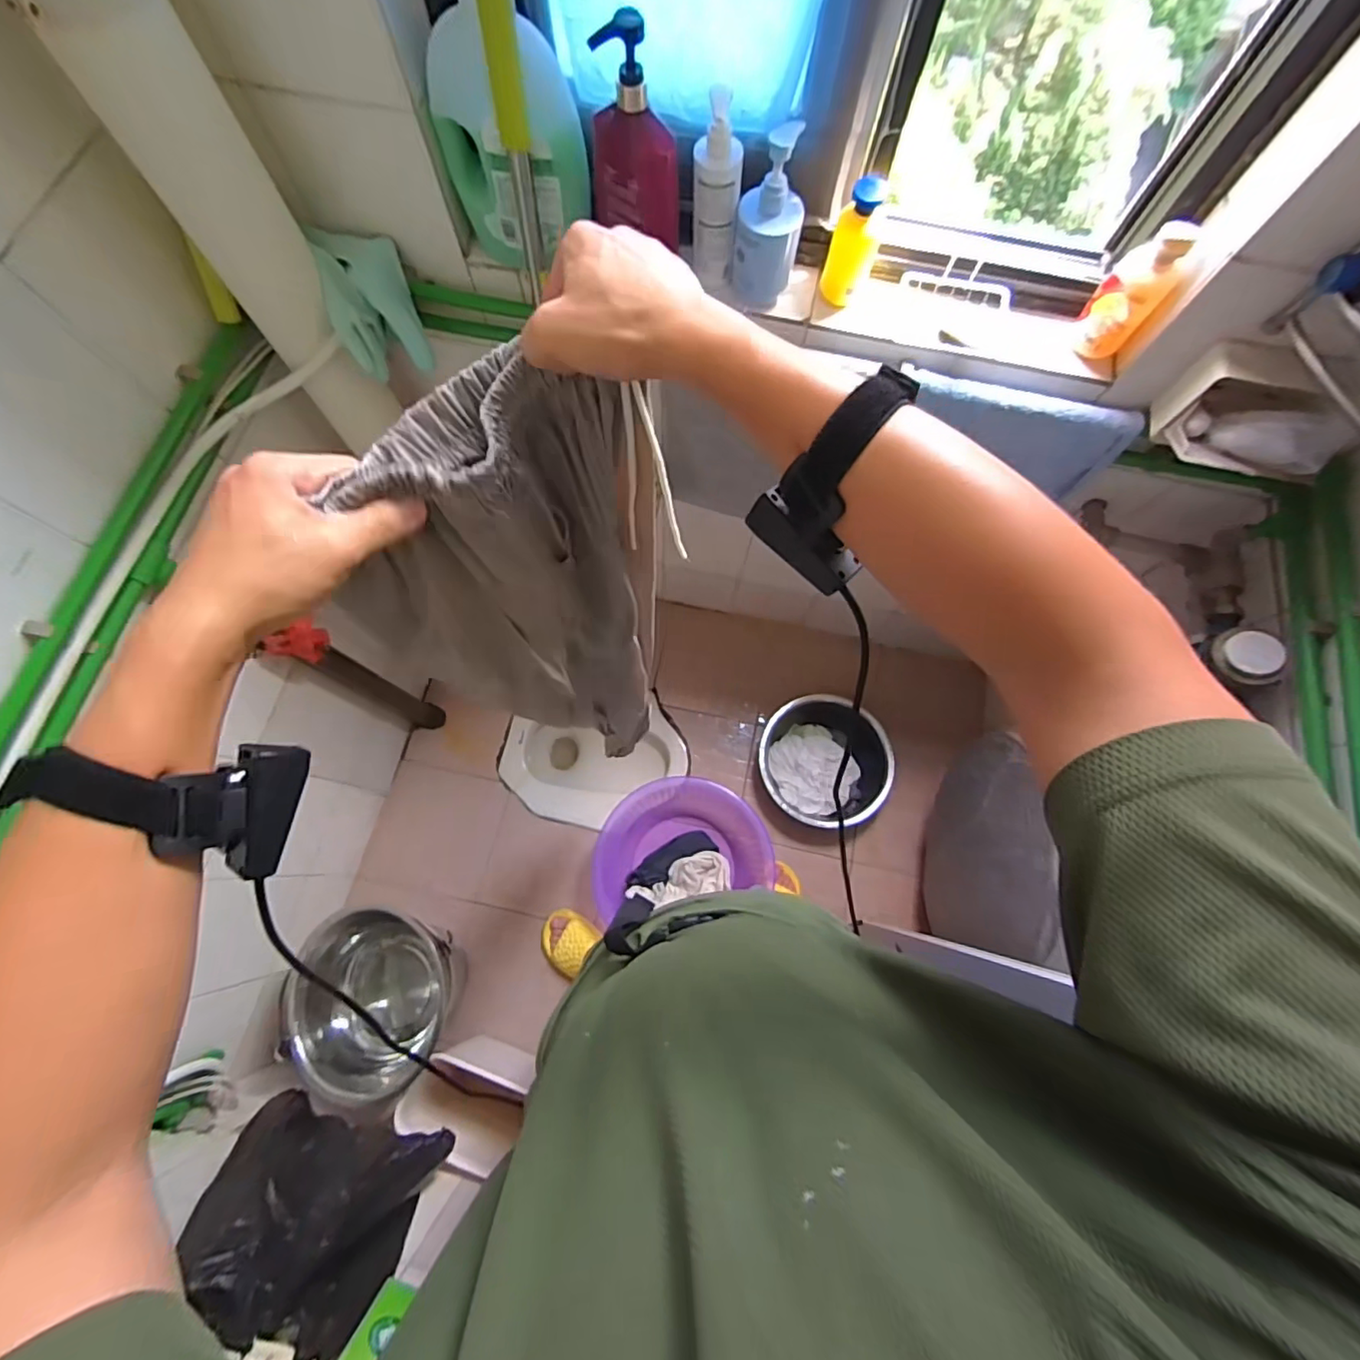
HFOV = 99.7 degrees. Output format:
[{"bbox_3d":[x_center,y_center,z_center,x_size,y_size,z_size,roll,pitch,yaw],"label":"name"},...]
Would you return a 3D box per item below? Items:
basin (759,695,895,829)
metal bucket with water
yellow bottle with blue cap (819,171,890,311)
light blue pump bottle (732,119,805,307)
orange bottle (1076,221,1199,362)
[{"bbox_3d":[0.374,0.209,1.467,0.323,0.114,0.310,0,72,-1],"label":"basin"},{"bbox_3d":[-0.599,0.630,1.179,0.310,0.331,0.308,0,72,-1],"label":"metal bucket with water"},{"bbox_3d":[0.213,-0.532,0.701,0.057,0.115,0.057,17,73,4],"label":"yellow bottle with blue cap"},{"bbox_3d":[0.104,-0.527,0.672,0.076,0.168,0.059,7,72,1],"label":"light blue pump bottle"},{"bbox_3d":[0.536,-0.458,0.681,0.062,0.129,0.051,14,72,3],"label":"orange bottle"}]

